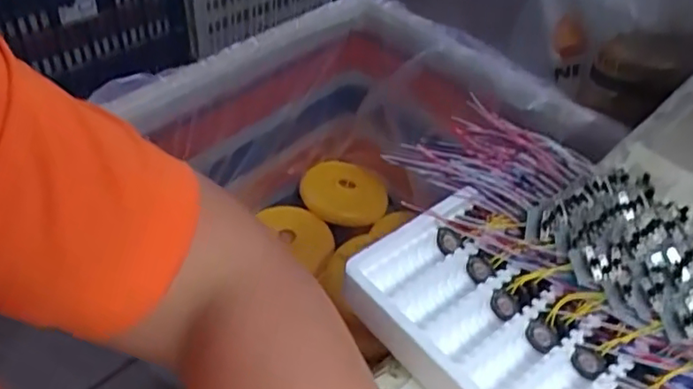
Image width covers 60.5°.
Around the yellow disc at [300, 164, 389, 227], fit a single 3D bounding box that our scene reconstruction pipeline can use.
[{"bbox_3d":[-0.002,-0.004,1.229,0.172,0.043,0.155,16,46,9],"label":"yellow disc"}]

